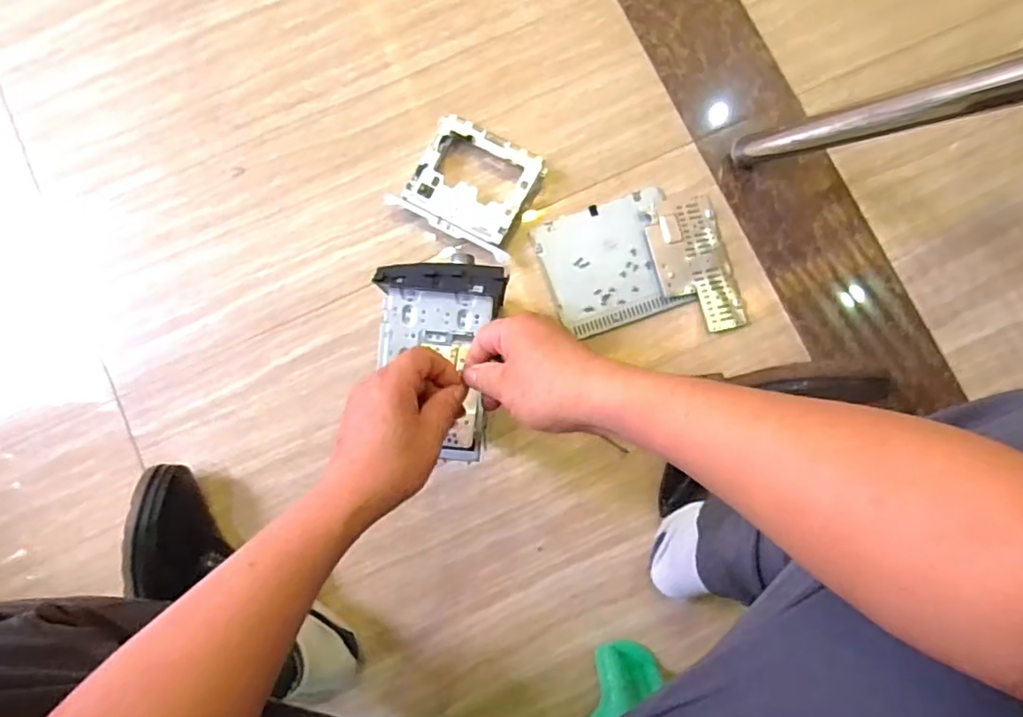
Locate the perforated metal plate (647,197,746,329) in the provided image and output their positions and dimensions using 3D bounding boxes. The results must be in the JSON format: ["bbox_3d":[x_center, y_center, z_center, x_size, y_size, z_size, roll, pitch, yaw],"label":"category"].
[{"bbox_3d":[0.228,-0.113,0.736,0.090,0.011,0.166,-15,82,-1],"label":"perforated metal plate"}]

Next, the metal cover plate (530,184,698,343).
[{"bbox_3d":[0.128,-0.121,0.751,0.165,0.008,0.156,-18,82,-1],"label":"metal cover plate"}]

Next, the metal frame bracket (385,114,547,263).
[{"bbox_3d":[-0.048,-0.216,0.742,0.159,0.034,0.138,27,84,5],"label":"metal frame bracket"}]

